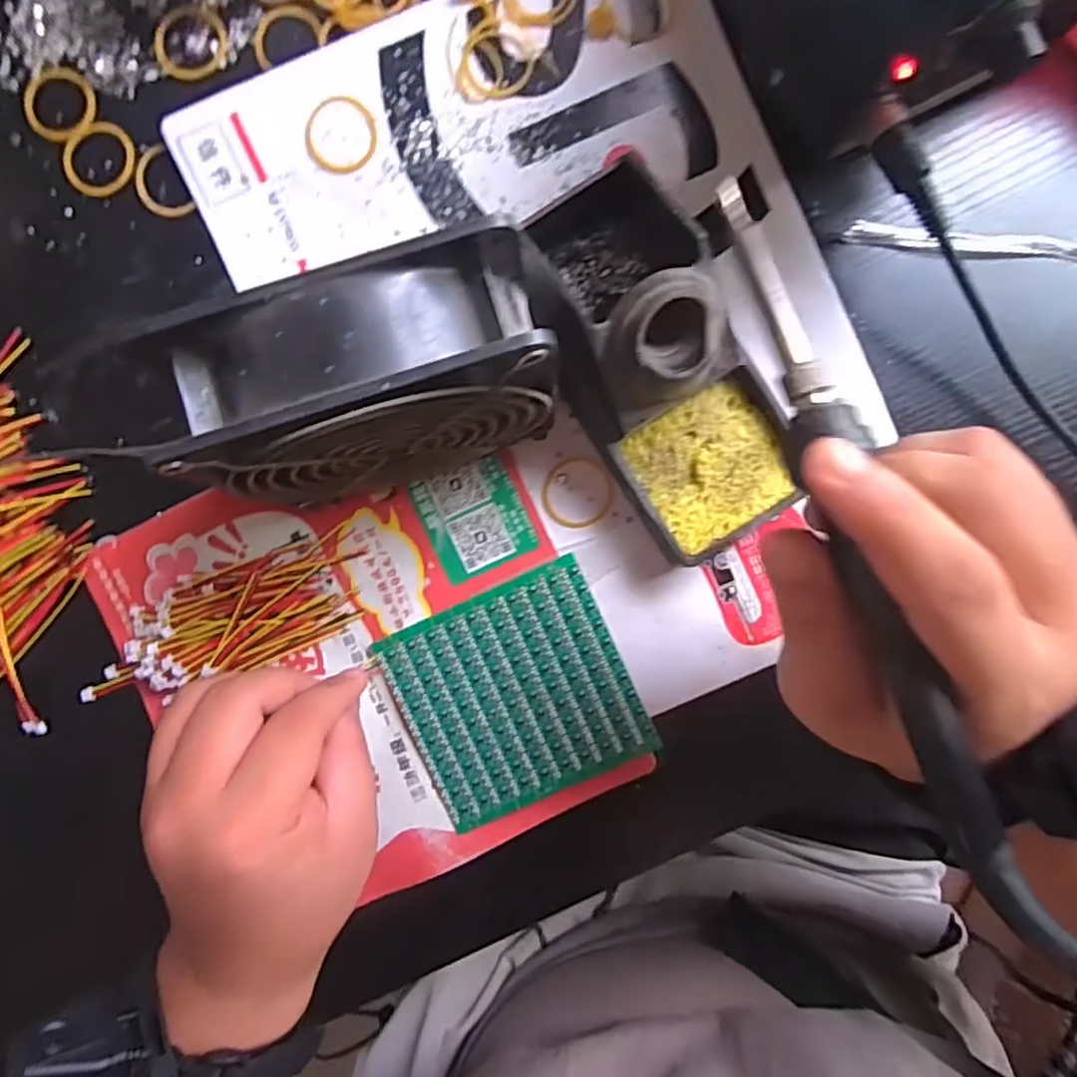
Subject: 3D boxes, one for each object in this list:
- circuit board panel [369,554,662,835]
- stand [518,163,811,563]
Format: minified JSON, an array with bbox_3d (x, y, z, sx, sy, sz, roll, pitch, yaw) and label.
[{"bbox_3d":[-0.010,0.069,0.298,0.097,0.009,0.092,-25,93,0],"label":"circuit board panel"},{"bbox_3d":[0.048,-0.071,0.266,0.060,0.076,0.151,-23,93,0],"label":"stand"}]

